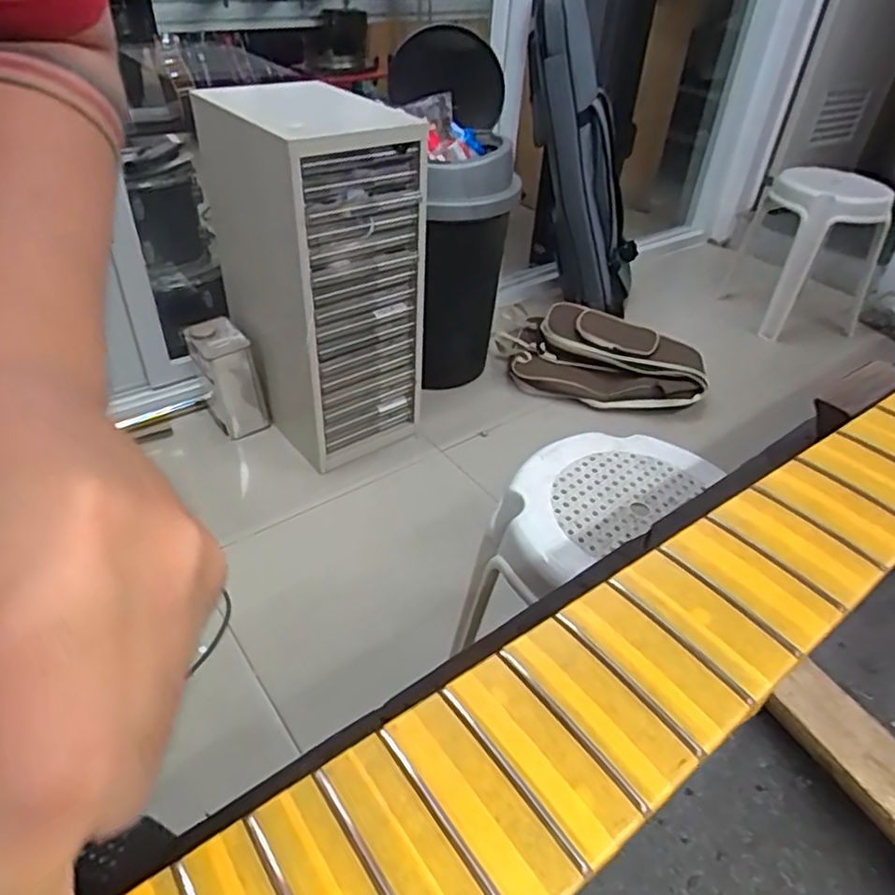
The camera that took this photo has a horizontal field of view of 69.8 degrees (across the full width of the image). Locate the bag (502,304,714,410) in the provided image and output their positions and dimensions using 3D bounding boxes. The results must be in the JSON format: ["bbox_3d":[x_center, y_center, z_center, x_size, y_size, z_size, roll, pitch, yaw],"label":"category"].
[{"bbox_3d":[0.423,-0.229,1.769,0.545,0.133,0.345,22,42,21],"label":"bag"}]

